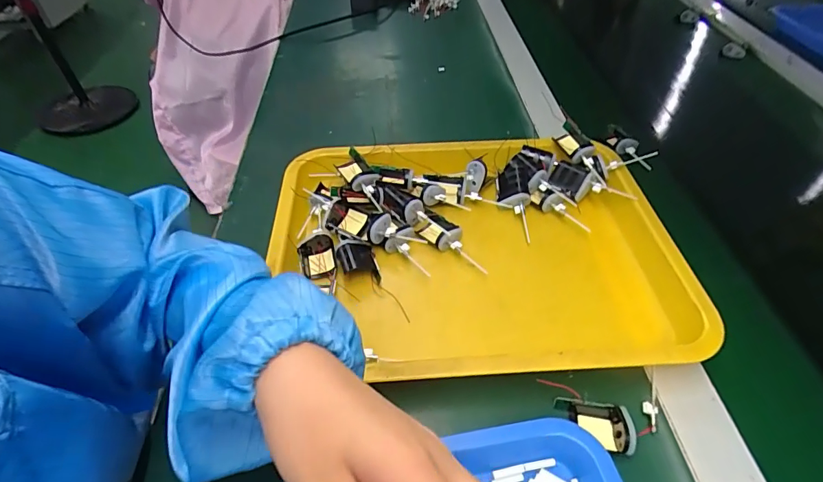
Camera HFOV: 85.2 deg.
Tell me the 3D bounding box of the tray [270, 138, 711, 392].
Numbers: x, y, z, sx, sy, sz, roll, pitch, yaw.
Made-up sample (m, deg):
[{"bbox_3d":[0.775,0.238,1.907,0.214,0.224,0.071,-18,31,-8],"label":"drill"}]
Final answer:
[{"bbox_3d":[0.048,-0.002,0.456,0.401,0.049,0.271,1,47,-1],"label":"tray"}]

